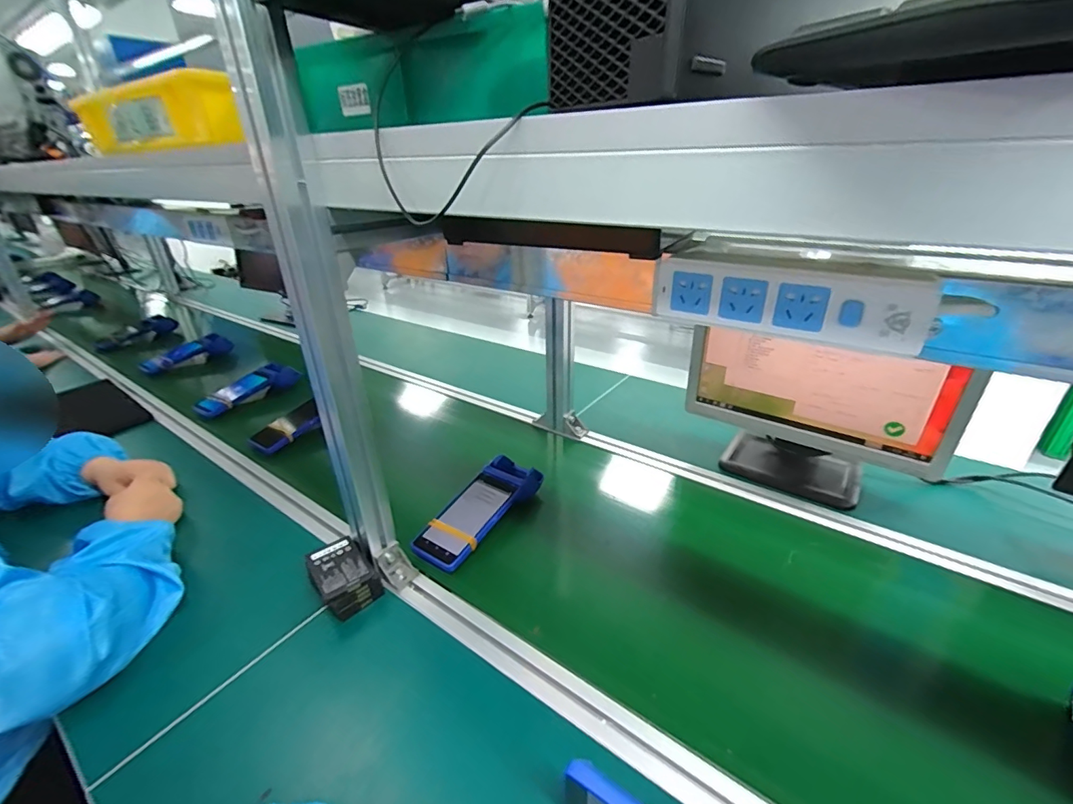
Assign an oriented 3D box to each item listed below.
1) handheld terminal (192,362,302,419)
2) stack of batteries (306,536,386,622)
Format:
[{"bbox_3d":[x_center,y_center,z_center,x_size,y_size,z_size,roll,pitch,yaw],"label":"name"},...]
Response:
[{"bbox_3d":[-0.689,-0.030,1.103,0.100,0.066,0.232,6,28,15],"label":"handheld terminal"},{"bbox_3d":[-0.245,0.224,0.592,0.065,0.056,0.086,-23,34,-35],"label":"stack of batteries"}]

